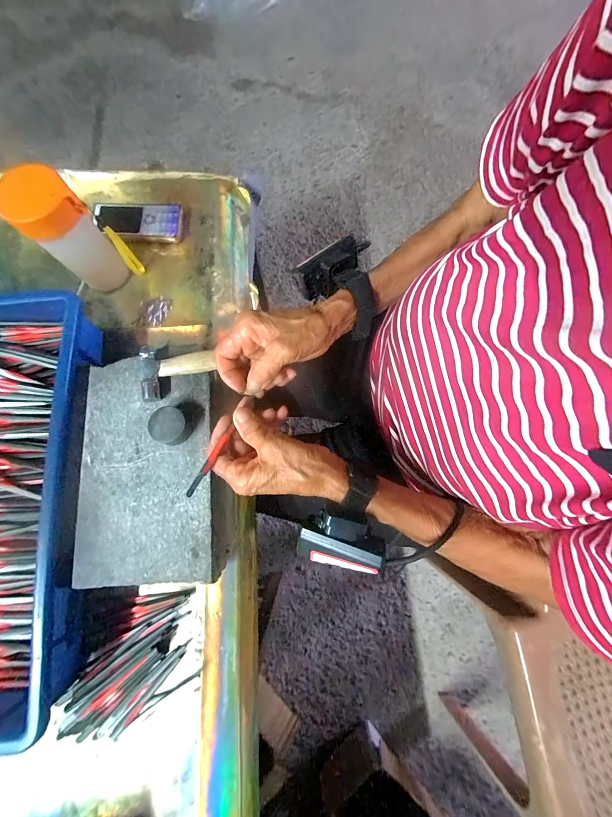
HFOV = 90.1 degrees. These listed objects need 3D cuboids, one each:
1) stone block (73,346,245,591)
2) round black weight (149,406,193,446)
[{"bbox_3d":[-0.157,0.060,0.341,0.152,0.063,0.238,-6,77,0],"label":"stone block"},{"bbox_3d":[-0.139,0.018,0.315,0.035,0.023,0.037,0,76,1],"label":"round black weight"}]

